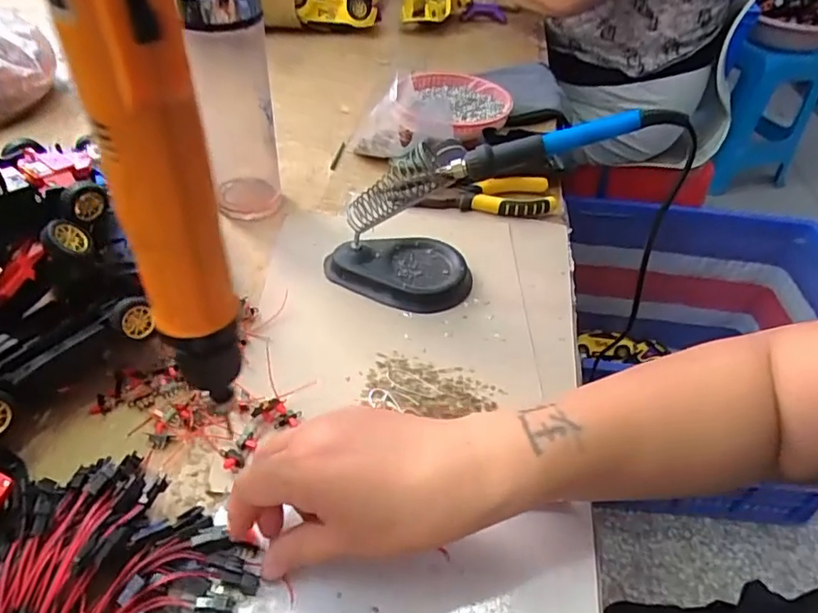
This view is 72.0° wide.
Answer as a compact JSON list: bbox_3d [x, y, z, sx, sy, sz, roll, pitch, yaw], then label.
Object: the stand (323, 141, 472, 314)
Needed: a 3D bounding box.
[{"bbox_3d":[-0.007,-0.056,0.439,0.119,0.088,0.076,8,44,2],"label":"stand"}]

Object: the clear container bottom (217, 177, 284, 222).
[{"bbox_3d":[-0.149,-0.102,0.528,0.056,0.015,0.052,-5,44,-10],"label":"clear container bottom"}]

